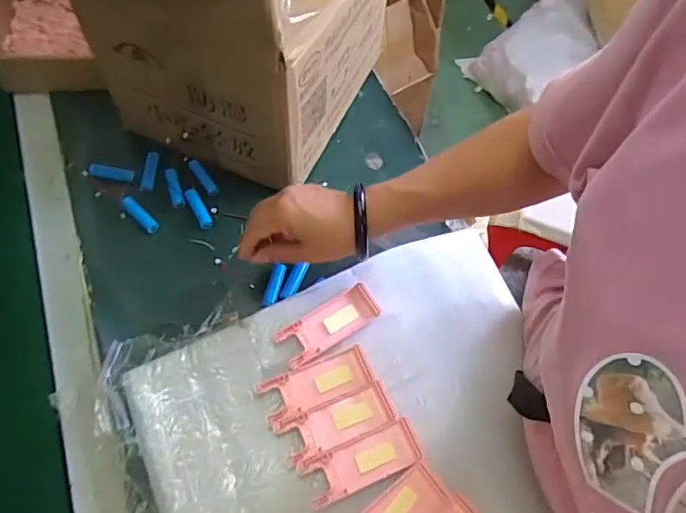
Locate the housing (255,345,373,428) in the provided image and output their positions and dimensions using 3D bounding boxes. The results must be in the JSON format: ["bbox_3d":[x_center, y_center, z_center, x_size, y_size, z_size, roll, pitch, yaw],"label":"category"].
[{"bbox_3d":[-0.024,0.118,0.465,0.101,0.009,0.043,-20,64,-14],"label":"housing"}]

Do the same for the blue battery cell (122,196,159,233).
[{"bbox_3d":[-0.221,-0.047,0.548,0.050,0.014,0.014,39,66,17],"label":"blue battery cell"}]

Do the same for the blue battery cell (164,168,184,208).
[{"bbox_3d":[-0.189,-0.078,0.569,0.014,0.014,0.050,-15,63,-11],"label":"blue battery cell"}]

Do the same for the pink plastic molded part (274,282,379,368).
[{"bbox_3d":[-0.013,0.066,0.490,0.101,0.014,0.037,-31,67,-18],"label":"pink plastic molded part"}]

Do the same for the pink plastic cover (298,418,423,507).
[{"bbox_3d":[0.016,0.175,0.435,0.100,0.004,0.038,-19,64,-13],"label":"pink plastic cover"}]

